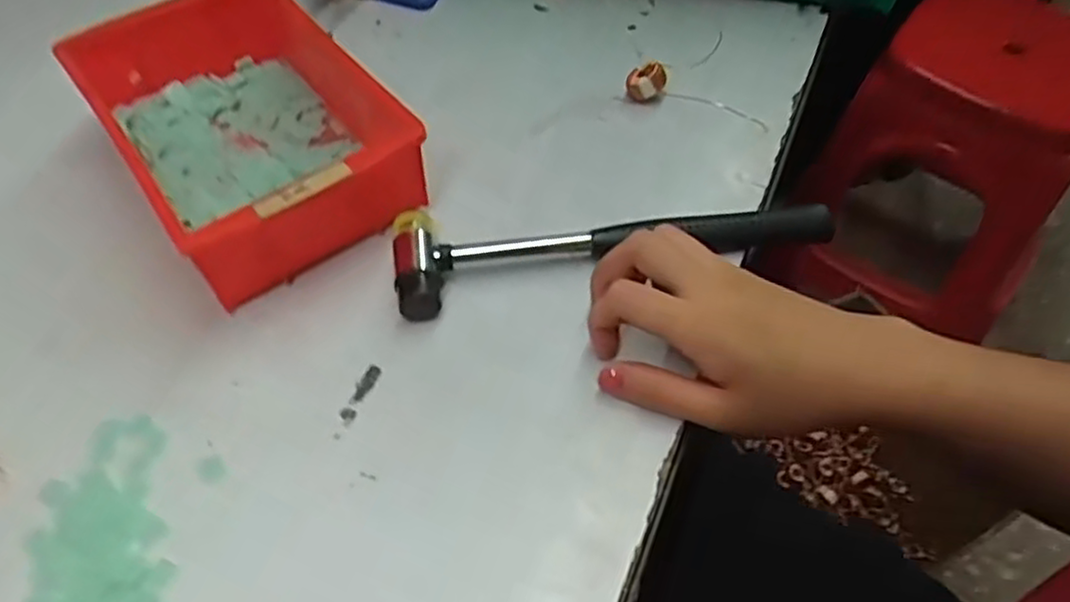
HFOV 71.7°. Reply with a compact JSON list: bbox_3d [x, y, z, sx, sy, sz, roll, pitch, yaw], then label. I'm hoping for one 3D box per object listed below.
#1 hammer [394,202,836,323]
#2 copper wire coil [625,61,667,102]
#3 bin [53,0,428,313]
[{"bbox_3d":[0.046,-0.031,0.397,0.237,0.018,0.059,-6,56,-5],"label":"hammer"},{"bbox_3d":[0.073,-0.143,0.482,0.025,0.025,0.013,6,53,4],"label":"copper wire coil"},{"bbox_3d":[-0.167,-0.103,0.426,0.128,0.060,0.197,-31,59,-22],"label":"bin"}]

